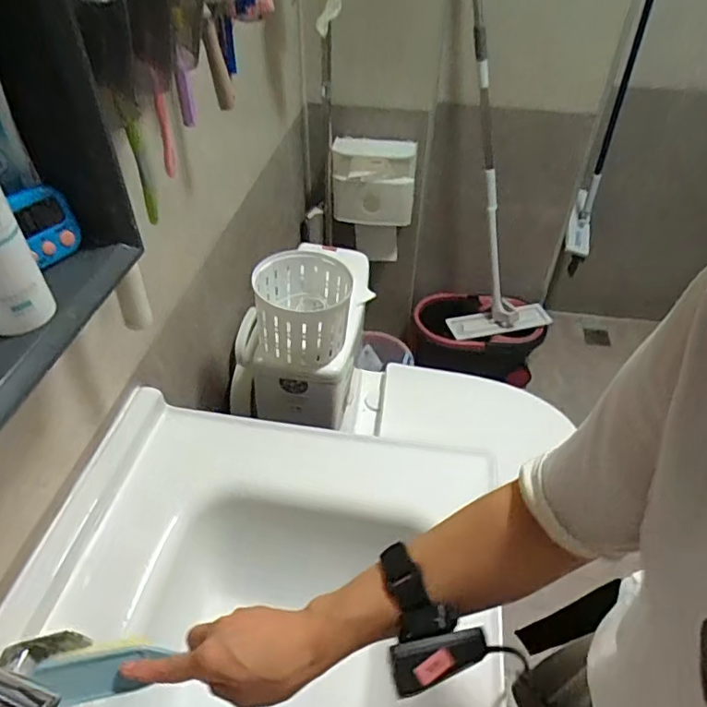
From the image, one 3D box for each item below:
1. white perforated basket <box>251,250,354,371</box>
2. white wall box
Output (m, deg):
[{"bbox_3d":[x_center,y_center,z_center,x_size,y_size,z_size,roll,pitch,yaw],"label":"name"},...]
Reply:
[{"bbox_3d":[-0.081,-0.071,0.897,0.149,0.126,0.154,0,43,-2],"label":"white perforated basket"},{"bbox_3d":[0.058,-0.479,1.515,0.226,0.223,0.102,0,43,-1],"label":"white wall box"}]

